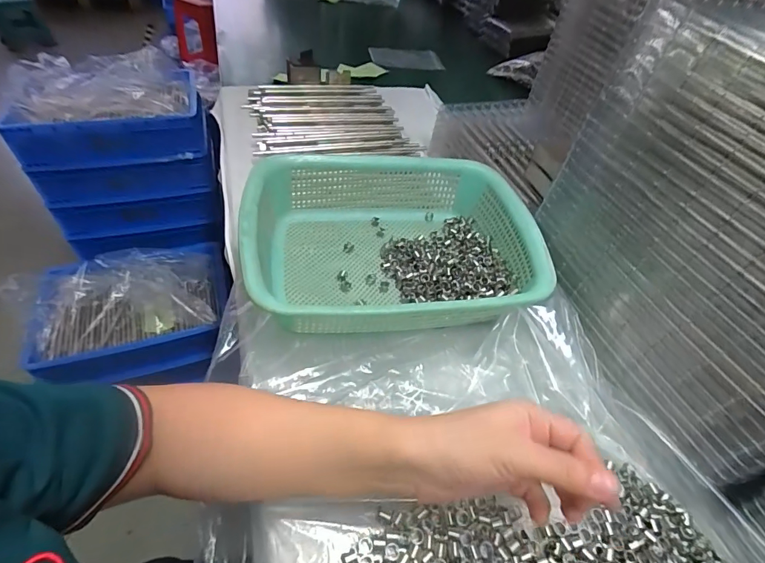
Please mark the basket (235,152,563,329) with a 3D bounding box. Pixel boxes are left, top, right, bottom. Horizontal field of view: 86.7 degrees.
[{"bbox_3d":[0.015,-0.043,0.437,0.292,0.086,0.221,-4,47,-7],"label":"basket"}]

